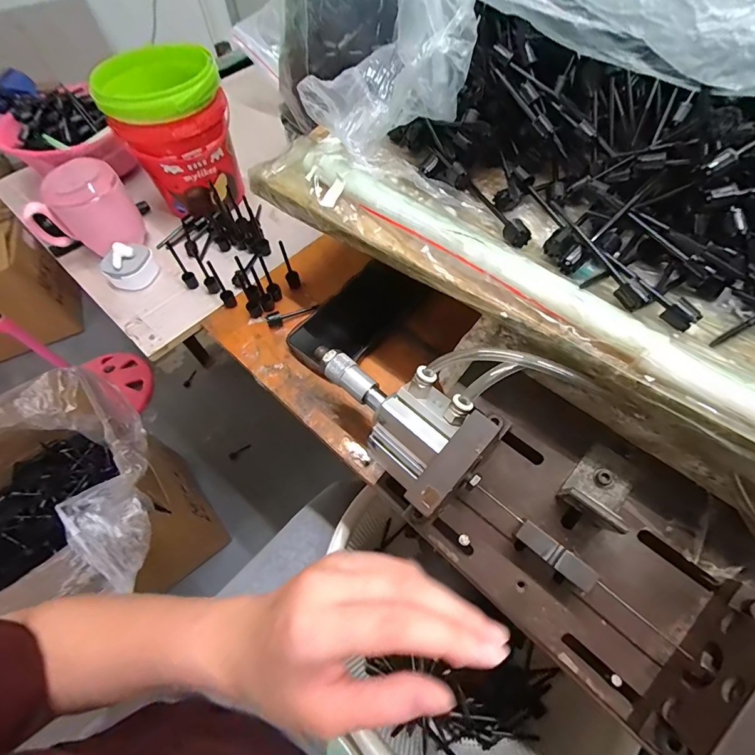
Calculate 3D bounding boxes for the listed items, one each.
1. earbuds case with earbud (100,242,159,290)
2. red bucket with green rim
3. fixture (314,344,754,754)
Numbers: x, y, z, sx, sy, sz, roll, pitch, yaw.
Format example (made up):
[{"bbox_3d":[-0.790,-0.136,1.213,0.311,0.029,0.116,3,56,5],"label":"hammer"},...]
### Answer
[{"bbox_3d":[-0.297,-0.135,0.466,0.057,0.044,0.044,-39,65,-18],"label":"earbuds case with earbud"},{"bbox_3d":[-0.248,-0.302,0.487,0.127,0.140,0.139,-29,62,-14],"label":"red bucket with green rim"},{"bbox_3d":[0.138,0.100,0.248,0.441,0.089,0.134,38,68,22],"label":"fixture"}]

